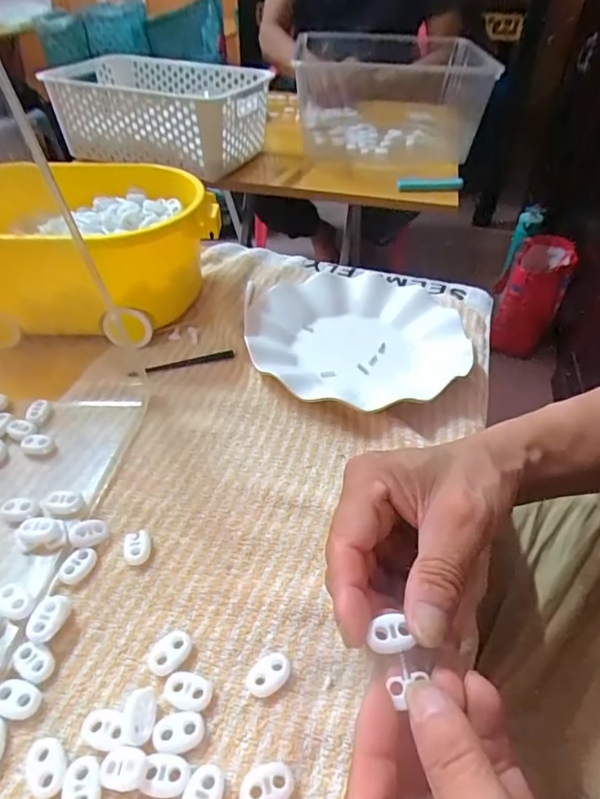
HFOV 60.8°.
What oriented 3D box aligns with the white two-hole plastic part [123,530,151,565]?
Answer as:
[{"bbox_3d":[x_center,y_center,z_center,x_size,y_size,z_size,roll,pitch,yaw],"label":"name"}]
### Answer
[{"bbox_3d":[-0.094,0.086,0.298,0.015,0.008,0.020,-5,44,-9],"label":"white two-hole plastic part"}]

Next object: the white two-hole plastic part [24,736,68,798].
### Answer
[{"bbox_3d":[-0.109,0.159,0.221,0.017,0.005,0.024,-23,49,-25],"label":"white two-hole plastic part"}]

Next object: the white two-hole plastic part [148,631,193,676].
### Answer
[{"bbox_3d":[-0.065,0.127,0.256,0.022,0.006,0.017,-32,54,-32],"label":"white two-hole plastic part"}]

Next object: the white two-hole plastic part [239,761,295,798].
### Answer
[{"bbox_3d":[-0.014,0.164,0.217,0.023,0.006,0.016,-12,46,-16],"label":"white two-hole plastic part"}]

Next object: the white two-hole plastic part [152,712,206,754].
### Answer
[{"bbox_3d":[-0.055,0.148,0.229,0.022,0.004,0.015,-5,44,-8],"label":"white two-hole plastic part"}]

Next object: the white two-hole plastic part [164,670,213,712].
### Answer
[{"bbox_3d":[-0.053,0.139,0.243,0.023,0.006,0.015,13,44,10],"label":"white two-hole plastic part"}]

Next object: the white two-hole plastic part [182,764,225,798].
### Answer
[{"bbox_3d":[-0.041,0.166,0.215,0.015,0.005,0.022,19,46,16],"label":"white two-hole plastic part"}]

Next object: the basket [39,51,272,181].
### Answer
[{"bbox_3d":[-0.201,-0.448,0.796,0.281,0.101,0.207,15,45,12],"label":"basket"}]

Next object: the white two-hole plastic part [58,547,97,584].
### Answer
[{"bbox_3d":[-0.125,0.094,0.289,0.014,0.008,0.022,29,49,24],"label":"white two-hole plastic part"}]

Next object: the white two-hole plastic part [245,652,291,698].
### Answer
[{"bbox_3d":[-0.015,0.135,0.250,0.022,0.006,0.015,-24,50,-26],"label":"white two-hole plastic part"}]

